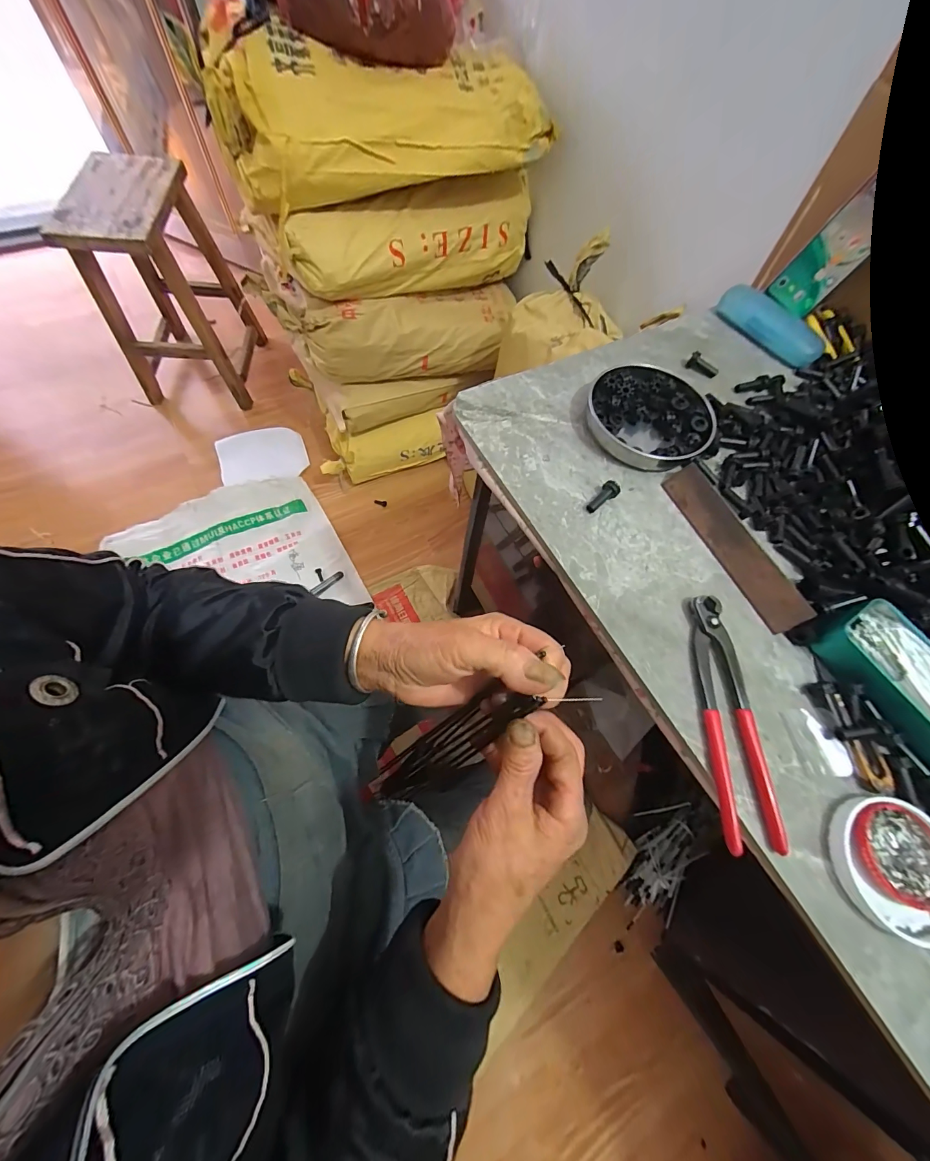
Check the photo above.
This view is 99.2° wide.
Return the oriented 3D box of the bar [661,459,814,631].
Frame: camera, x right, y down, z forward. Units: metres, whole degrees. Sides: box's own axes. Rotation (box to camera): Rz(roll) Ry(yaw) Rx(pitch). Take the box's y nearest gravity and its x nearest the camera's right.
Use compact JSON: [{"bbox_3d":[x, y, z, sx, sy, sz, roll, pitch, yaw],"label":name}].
[{"bbox_3d":[0.262,-0.036,0.390,0.004,0.035,0.179,4,55,-51],"label":"bar"}]

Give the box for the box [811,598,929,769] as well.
[{"bbox_3d":[0.382,0.091,0.330,0.078,0.031,0.154,-30,72,-17],"label":"box"}]

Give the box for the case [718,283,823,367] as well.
[{"bbox_3d":[0.417,-0.347,0.535,0.057,0.031,0.144,-31,72,-17],"label":"case"}]

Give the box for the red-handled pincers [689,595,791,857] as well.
[{"bbox_3d":[0.215,0.108,0.326,0.041,0.015,0.194,1,66,-5],"label":"red-handled pincers"}]

